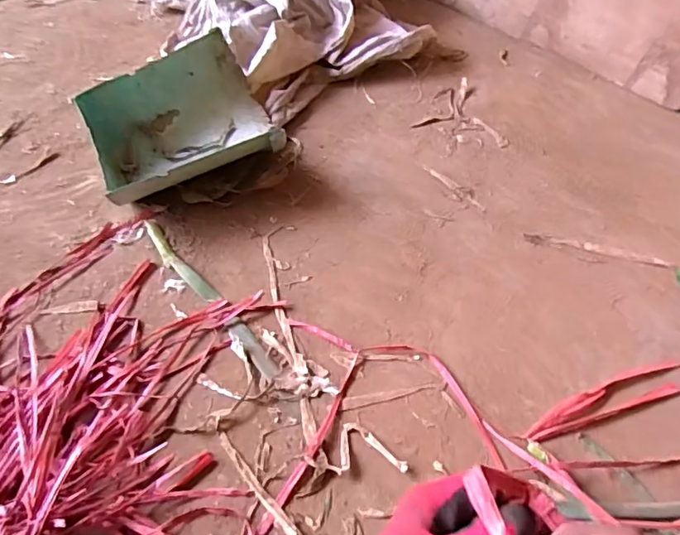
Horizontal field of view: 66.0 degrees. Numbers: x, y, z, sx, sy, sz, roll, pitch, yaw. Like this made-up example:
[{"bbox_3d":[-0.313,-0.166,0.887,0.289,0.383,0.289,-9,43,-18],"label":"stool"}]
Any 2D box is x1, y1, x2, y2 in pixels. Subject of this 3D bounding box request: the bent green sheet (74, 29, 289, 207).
[{"bbox_3d":[-0.315,-0.274,1.068,0.341,0.134,0.327,-23,58,-13],"label":"bent green sheet"}]

